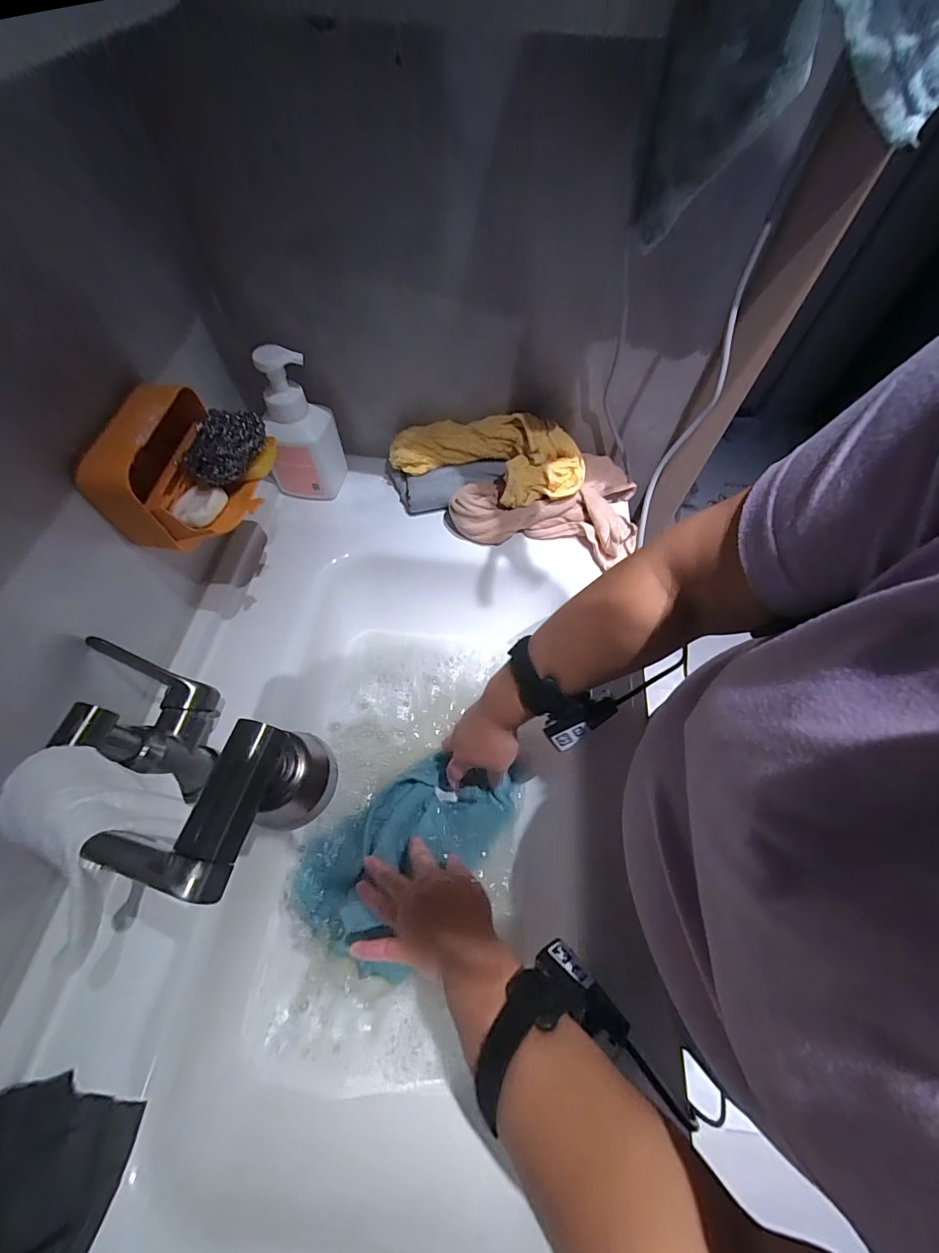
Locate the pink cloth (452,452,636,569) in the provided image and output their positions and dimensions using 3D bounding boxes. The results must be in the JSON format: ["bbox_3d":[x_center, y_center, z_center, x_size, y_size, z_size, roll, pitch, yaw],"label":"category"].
[{"bbox_3d":[0.104,-0.163,0.583,0.231,0.064,0.142,12,61,5],"label":"pink cloth"}]

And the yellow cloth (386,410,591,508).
[{"bbox_3d":[0.019,-0.216,0.555,0.250,0.069,0.098,10,61,4],"label":"yellow cloth"}]

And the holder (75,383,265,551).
[{"bbox_3d":[-0.243,-0.140,0.390,0.117,0.087,0.126,9,61,4],"label":"holder"}]

